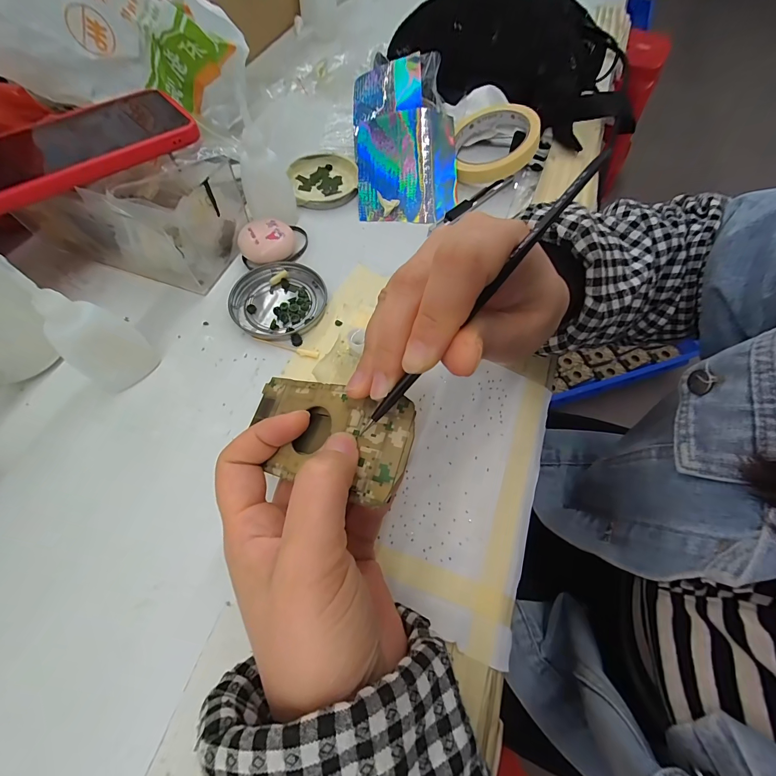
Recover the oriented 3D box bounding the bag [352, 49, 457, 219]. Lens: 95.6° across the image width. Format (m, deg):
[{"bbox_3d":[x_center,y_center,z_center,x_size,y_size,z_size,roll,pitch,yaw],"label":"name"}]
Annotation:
[{"bbox_3d":[0.018,-0.261,0.370,0.102,0.020,0.185,-3,83,-1],"label":"bag"}]

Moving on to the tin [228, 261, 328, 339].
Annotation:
[{"bbox_3d":[-0.093,-0.075,0.299,0.077,0.009,0.074,1,63,-1],"label":"tin"}]

